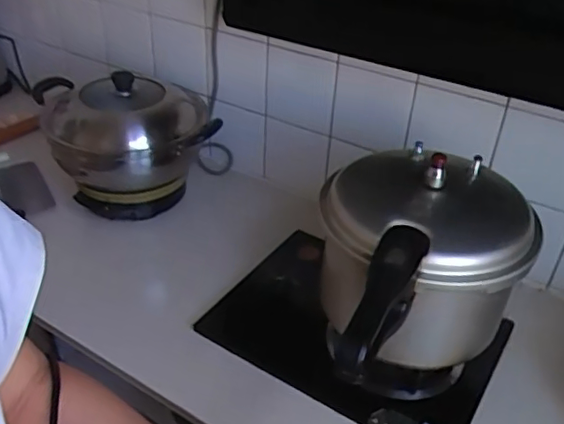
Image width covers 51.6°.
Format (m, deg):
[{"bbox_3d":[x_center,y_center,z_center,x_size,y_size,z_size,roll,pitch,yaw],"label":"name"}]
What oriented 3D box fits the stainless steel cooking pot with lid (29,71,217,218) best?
[{"bbox_3d":[-0.289,-0.133,1.110,0.280,0.234,0.257,-18,42,-24],"label":"stainless steel cooking pot with lid"}]

